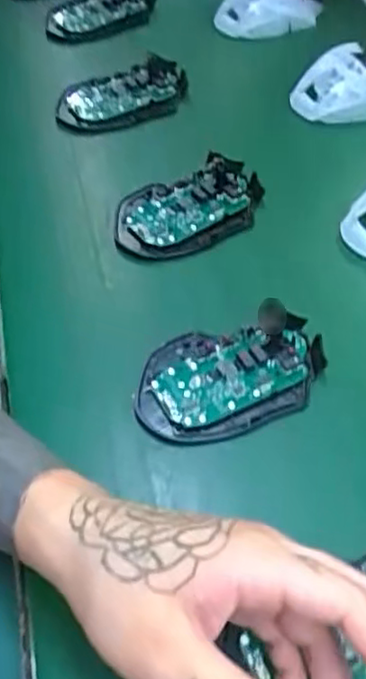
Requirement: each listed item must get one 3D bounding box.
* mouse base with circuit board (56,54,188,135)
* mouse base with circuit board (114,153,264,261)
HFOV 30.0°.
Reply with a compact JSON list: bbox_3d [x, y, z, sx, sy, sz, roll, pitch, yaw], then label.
[{"bbox_3d":[-0.051,-0.203,0.574,0.110,0.031,0.069,-9,52,-7],"label":"mouse base with circuit board"},{"bbox_3d":[0.003,-0.096,0.495,0.111,0.018,0.072,-32,58,-23],"label":"mouse base with circuit board"}]

